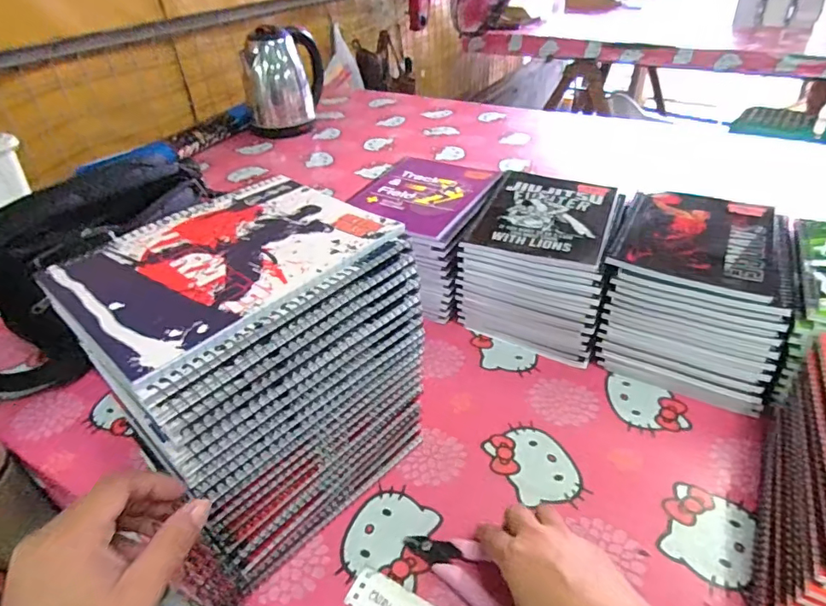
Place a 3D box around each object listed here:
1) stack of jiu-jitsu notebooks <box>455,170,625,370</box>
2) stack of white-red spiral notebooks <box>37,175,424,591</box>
[{"bbox_3d":[0.160,-0.054,0.622,0.162,0.116,0.220,14,40,20],"label":"stack of jiu-jitsu notebooks"},{"bbox_3d":[-0.115,0.051,0.403,0.151,0.214,0.193,29,47,35],"label":"stack of white-red spiral notebooks"}]

